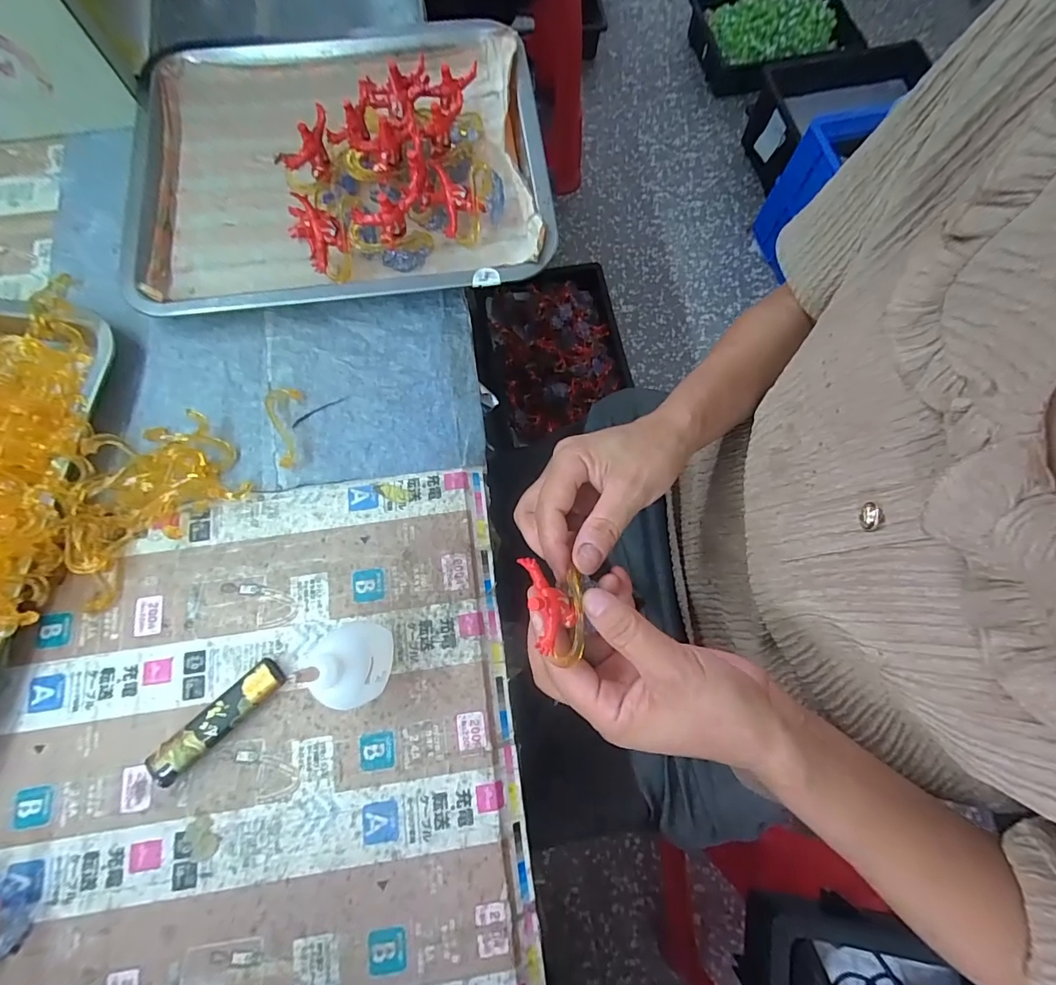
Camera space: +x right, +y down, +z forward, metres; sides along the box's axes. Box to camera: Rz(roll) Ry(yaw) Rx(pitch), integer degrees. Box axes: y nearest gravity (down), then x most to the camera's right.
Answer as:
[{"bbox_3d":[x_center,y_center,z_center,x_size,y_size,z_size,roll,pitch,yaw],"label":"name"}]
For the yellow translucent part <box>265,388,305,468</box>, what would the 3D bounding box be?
[{"bbox_3d":[-0.170,-0.045,0.325,0.024,0.006,0.057,1,73,-2],"label":"yellow translucent part"}]

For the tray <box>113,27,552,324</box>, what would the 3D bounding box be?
[{"bbox_3d":[-0.148,-0.264,0.369,0.315,0.048,0.262,-7,74,-4],"label":"tray"}]

